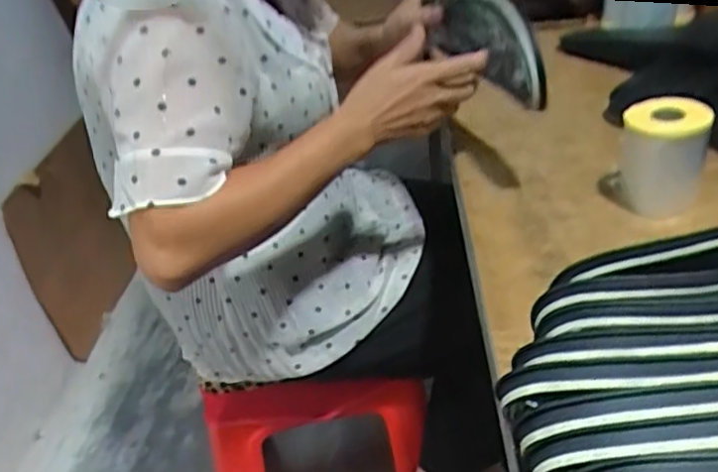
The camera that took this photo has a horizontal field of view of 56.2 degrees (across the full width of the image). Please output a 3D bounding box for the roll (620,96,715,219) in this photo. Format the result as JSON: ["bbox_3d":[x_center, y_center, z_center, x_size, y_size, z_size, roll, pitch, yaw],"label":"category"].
[{"bbox_3d":[0.269,-0.070,0.595,0.068,0.085,0.061,-3,34,6],"label":"roll"}]

